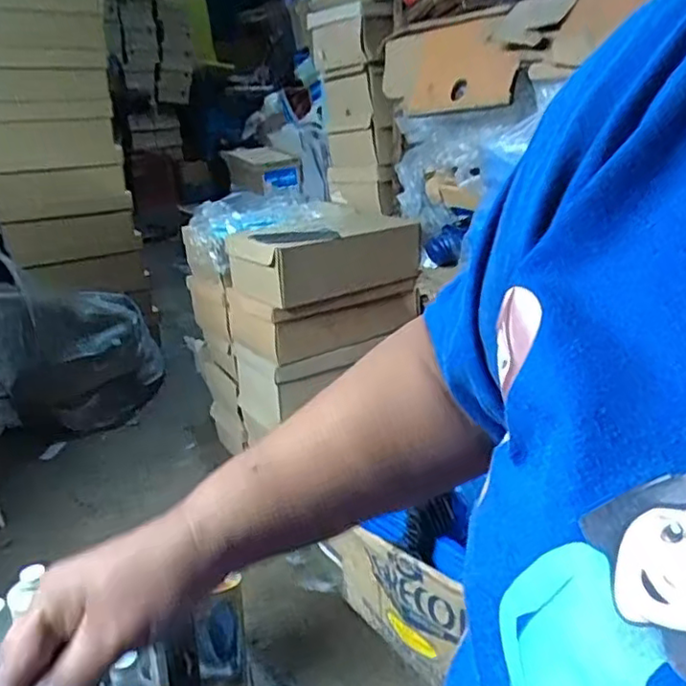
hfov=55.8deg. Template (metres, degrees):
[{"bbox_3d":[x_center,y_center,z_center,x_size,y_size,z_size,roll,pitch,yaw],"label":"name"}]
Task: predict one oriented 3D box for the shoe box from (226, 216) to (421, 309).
[{"bbox_3d":[-0.036,-0.158,1.171,0.359,0.100,0.166,-17,27,-34],"label":"shoe box"}]

